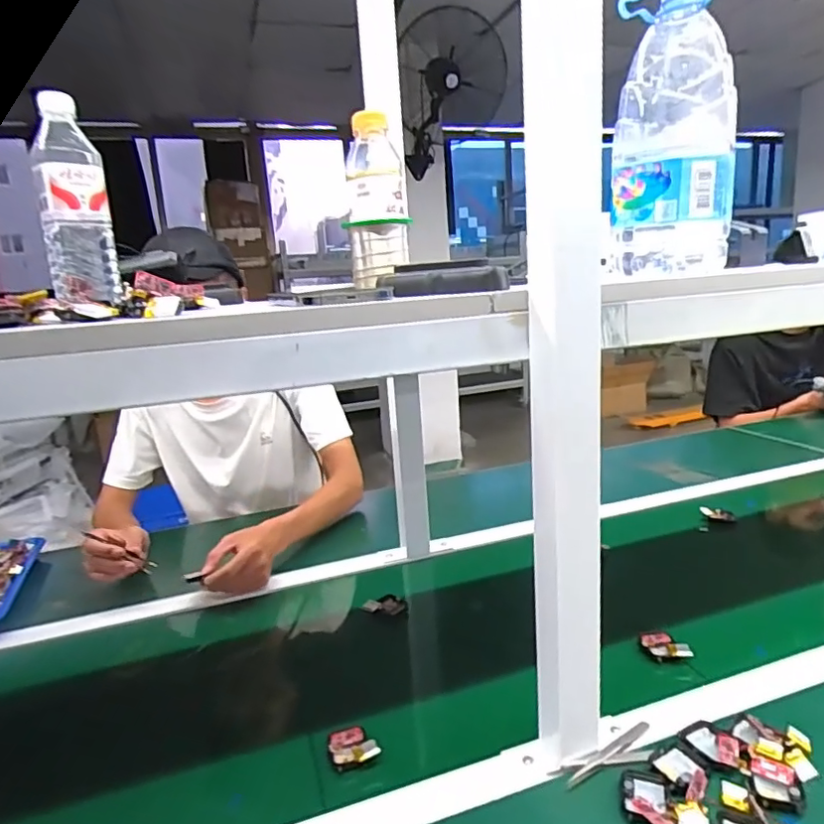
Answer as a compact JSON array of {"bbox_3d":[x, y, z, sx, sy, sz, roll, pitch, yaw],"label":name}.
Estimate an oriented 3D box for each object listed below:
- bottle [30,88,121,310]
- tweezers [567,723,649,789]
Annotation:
[{"bbox_3d":[-0.355,-0.221,0.596,0.070,0.206,0.068,-11,15,-26],"label":"bottle"},{"bbox_3d":[0.180,0.308,0.517,0.113,0.005,0.013,-14,17,-35],"label":"tweezers"}]

